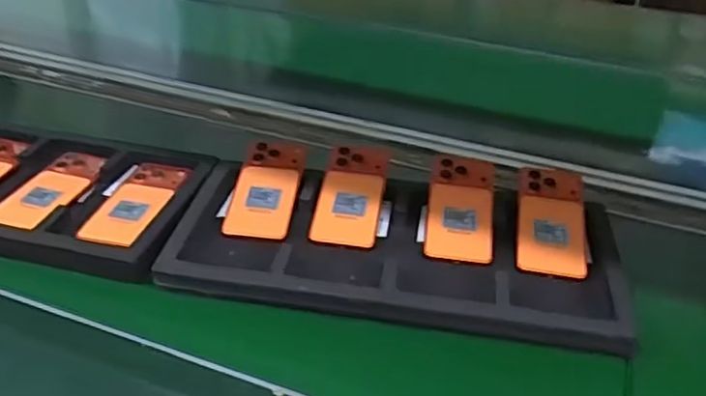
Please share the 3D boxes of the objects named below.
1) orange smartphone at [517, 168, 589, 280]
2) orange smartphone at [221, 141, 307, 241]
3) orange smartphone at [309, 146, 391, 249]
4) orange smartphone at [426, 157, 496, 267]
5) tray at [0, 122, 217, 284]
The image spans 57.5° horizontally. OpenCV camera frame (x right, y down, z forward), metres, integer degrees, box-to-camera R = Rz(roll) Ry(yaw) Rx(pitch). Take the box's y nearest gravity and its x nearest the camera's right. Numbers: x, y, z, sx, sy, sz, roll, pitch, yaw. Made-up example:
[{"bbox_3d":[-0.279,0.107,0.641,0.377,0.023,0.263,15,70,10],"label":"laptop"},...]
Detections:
[{"bbox_3d":[0.234,0.023,0.757,0.078,0.010,0.166,9,49,9],"label":"orange smartphone"},{"bbox_3d":[-0.105,-0.014,0.789,0.079,0.008,0.158,6,46,4],"label":"orange smartphone"},{"bbox_3d":[-0.001,-0.004,0.788,0.075,0.018,0.175,8,48,5],"label":"orange smartphone"},{"bbox_3d":[0.129,0.008,0.767,0.077,0.007,0.169,7,47,7],"label":"orange smartphone"},{"bbox_3d":[-0.436,-0.013,0.806,0.496,0.040,0.244,12,38,9],"label":"tray"}]

